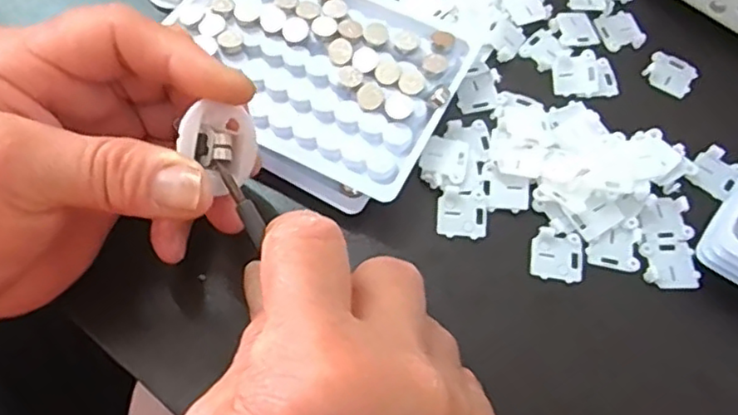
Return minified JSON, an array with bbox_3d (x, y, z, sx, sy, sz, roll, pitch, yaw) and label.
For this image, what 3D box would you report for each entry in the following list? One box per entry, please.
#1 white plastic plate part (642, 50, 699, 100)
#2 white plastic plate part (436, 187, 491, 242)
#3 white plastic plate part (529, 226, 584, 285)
[{"bbox_3d":[0.144,-0.064,0.304,0.022,0.004,0.021,29,67,12],"label":"white plastic plate part"},{"bbox_3d":[0.039,0.002,0.267,0.021,0.004,0.020,8,64,2],"label":"white plastic plate part"},{"bbox_3d":[0.077,0.019,0.260,0.022,0.004,0.021,11,64,4],"label":"white plastic plate part"}]

